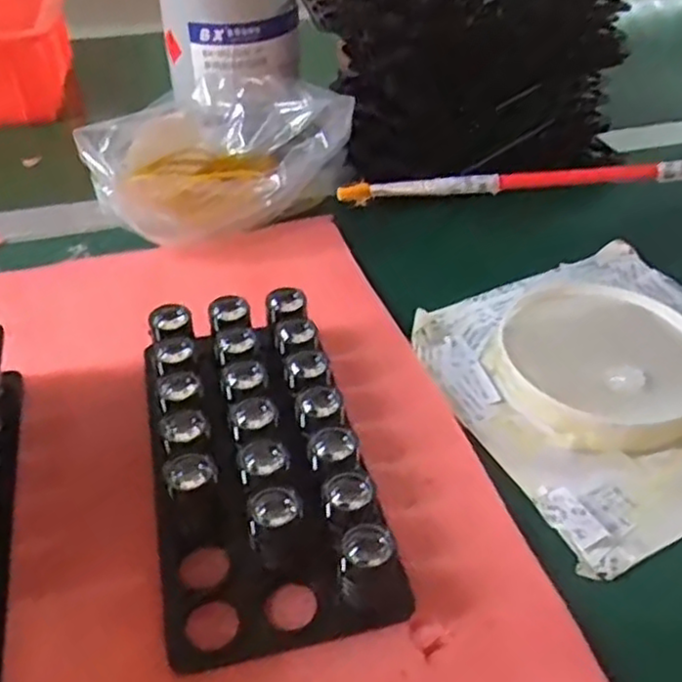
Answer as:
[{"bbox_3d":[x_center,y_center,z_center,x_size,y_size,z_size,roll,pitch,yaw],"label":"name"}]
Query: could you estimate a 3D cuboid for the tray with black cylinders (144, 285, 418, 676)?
[{"bbox_3d":[-0.038,0.049,0.337,0.100,0.036,0.182,-9,41,-11],"label":"tray with black cylinders"}]

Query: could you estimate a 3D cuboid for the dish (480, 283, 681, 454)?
[{"bbox_3d":[0.150,0.009,0.414,0.121,0.020,0.129,1,40,0],"label":"dish"}]

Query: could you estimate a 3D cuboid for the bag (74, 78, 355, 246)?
[{"bbox_3d":[-0.080,-0.121,0.498,0.173,0.081,0.102,-2,40,-3],"label":"bag"}]

